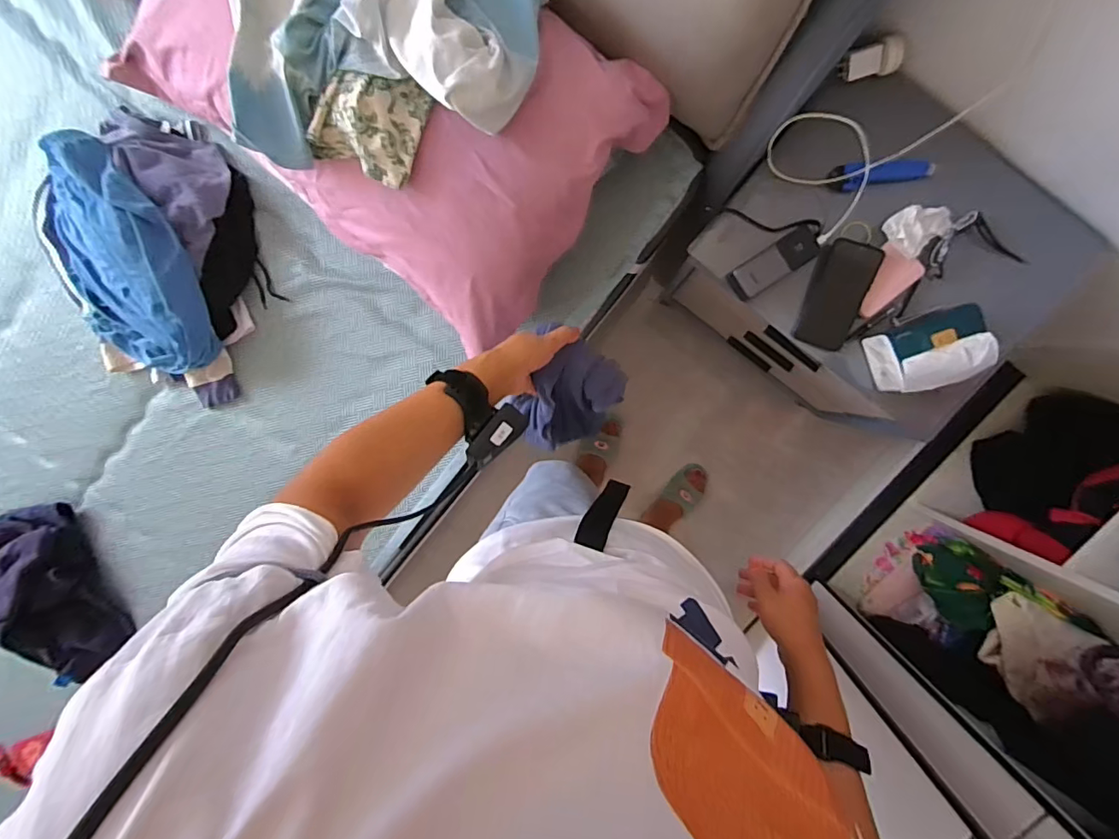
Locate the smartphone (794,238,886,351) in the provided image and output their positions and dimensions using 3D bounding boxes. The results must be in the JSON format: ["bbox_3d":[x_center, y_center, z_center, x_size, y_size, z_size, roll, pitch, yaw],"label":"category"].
[{"bbox_3d":[0.448,-0.198,0.814,0.080,0.013,0.163,21,112,16],"label":"smartphone"}]

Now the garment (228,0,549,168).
[{"bbox_3d":[-0.215,-0.486,0.606,0.378,0.139,0.305,-5,95,6],"label":"garment"}]

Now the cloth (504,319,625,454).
[{"bbox_3d":[0.012,-0.026,0.677,0.116,0.149,0.147,32,98,2],"label":"cloth"}]

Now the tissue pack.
[{"bbox_3d":[0.563,-0.106,0.770,0.137,0.092,0.102,-18,94,7],"label":"tissue pack"}]

